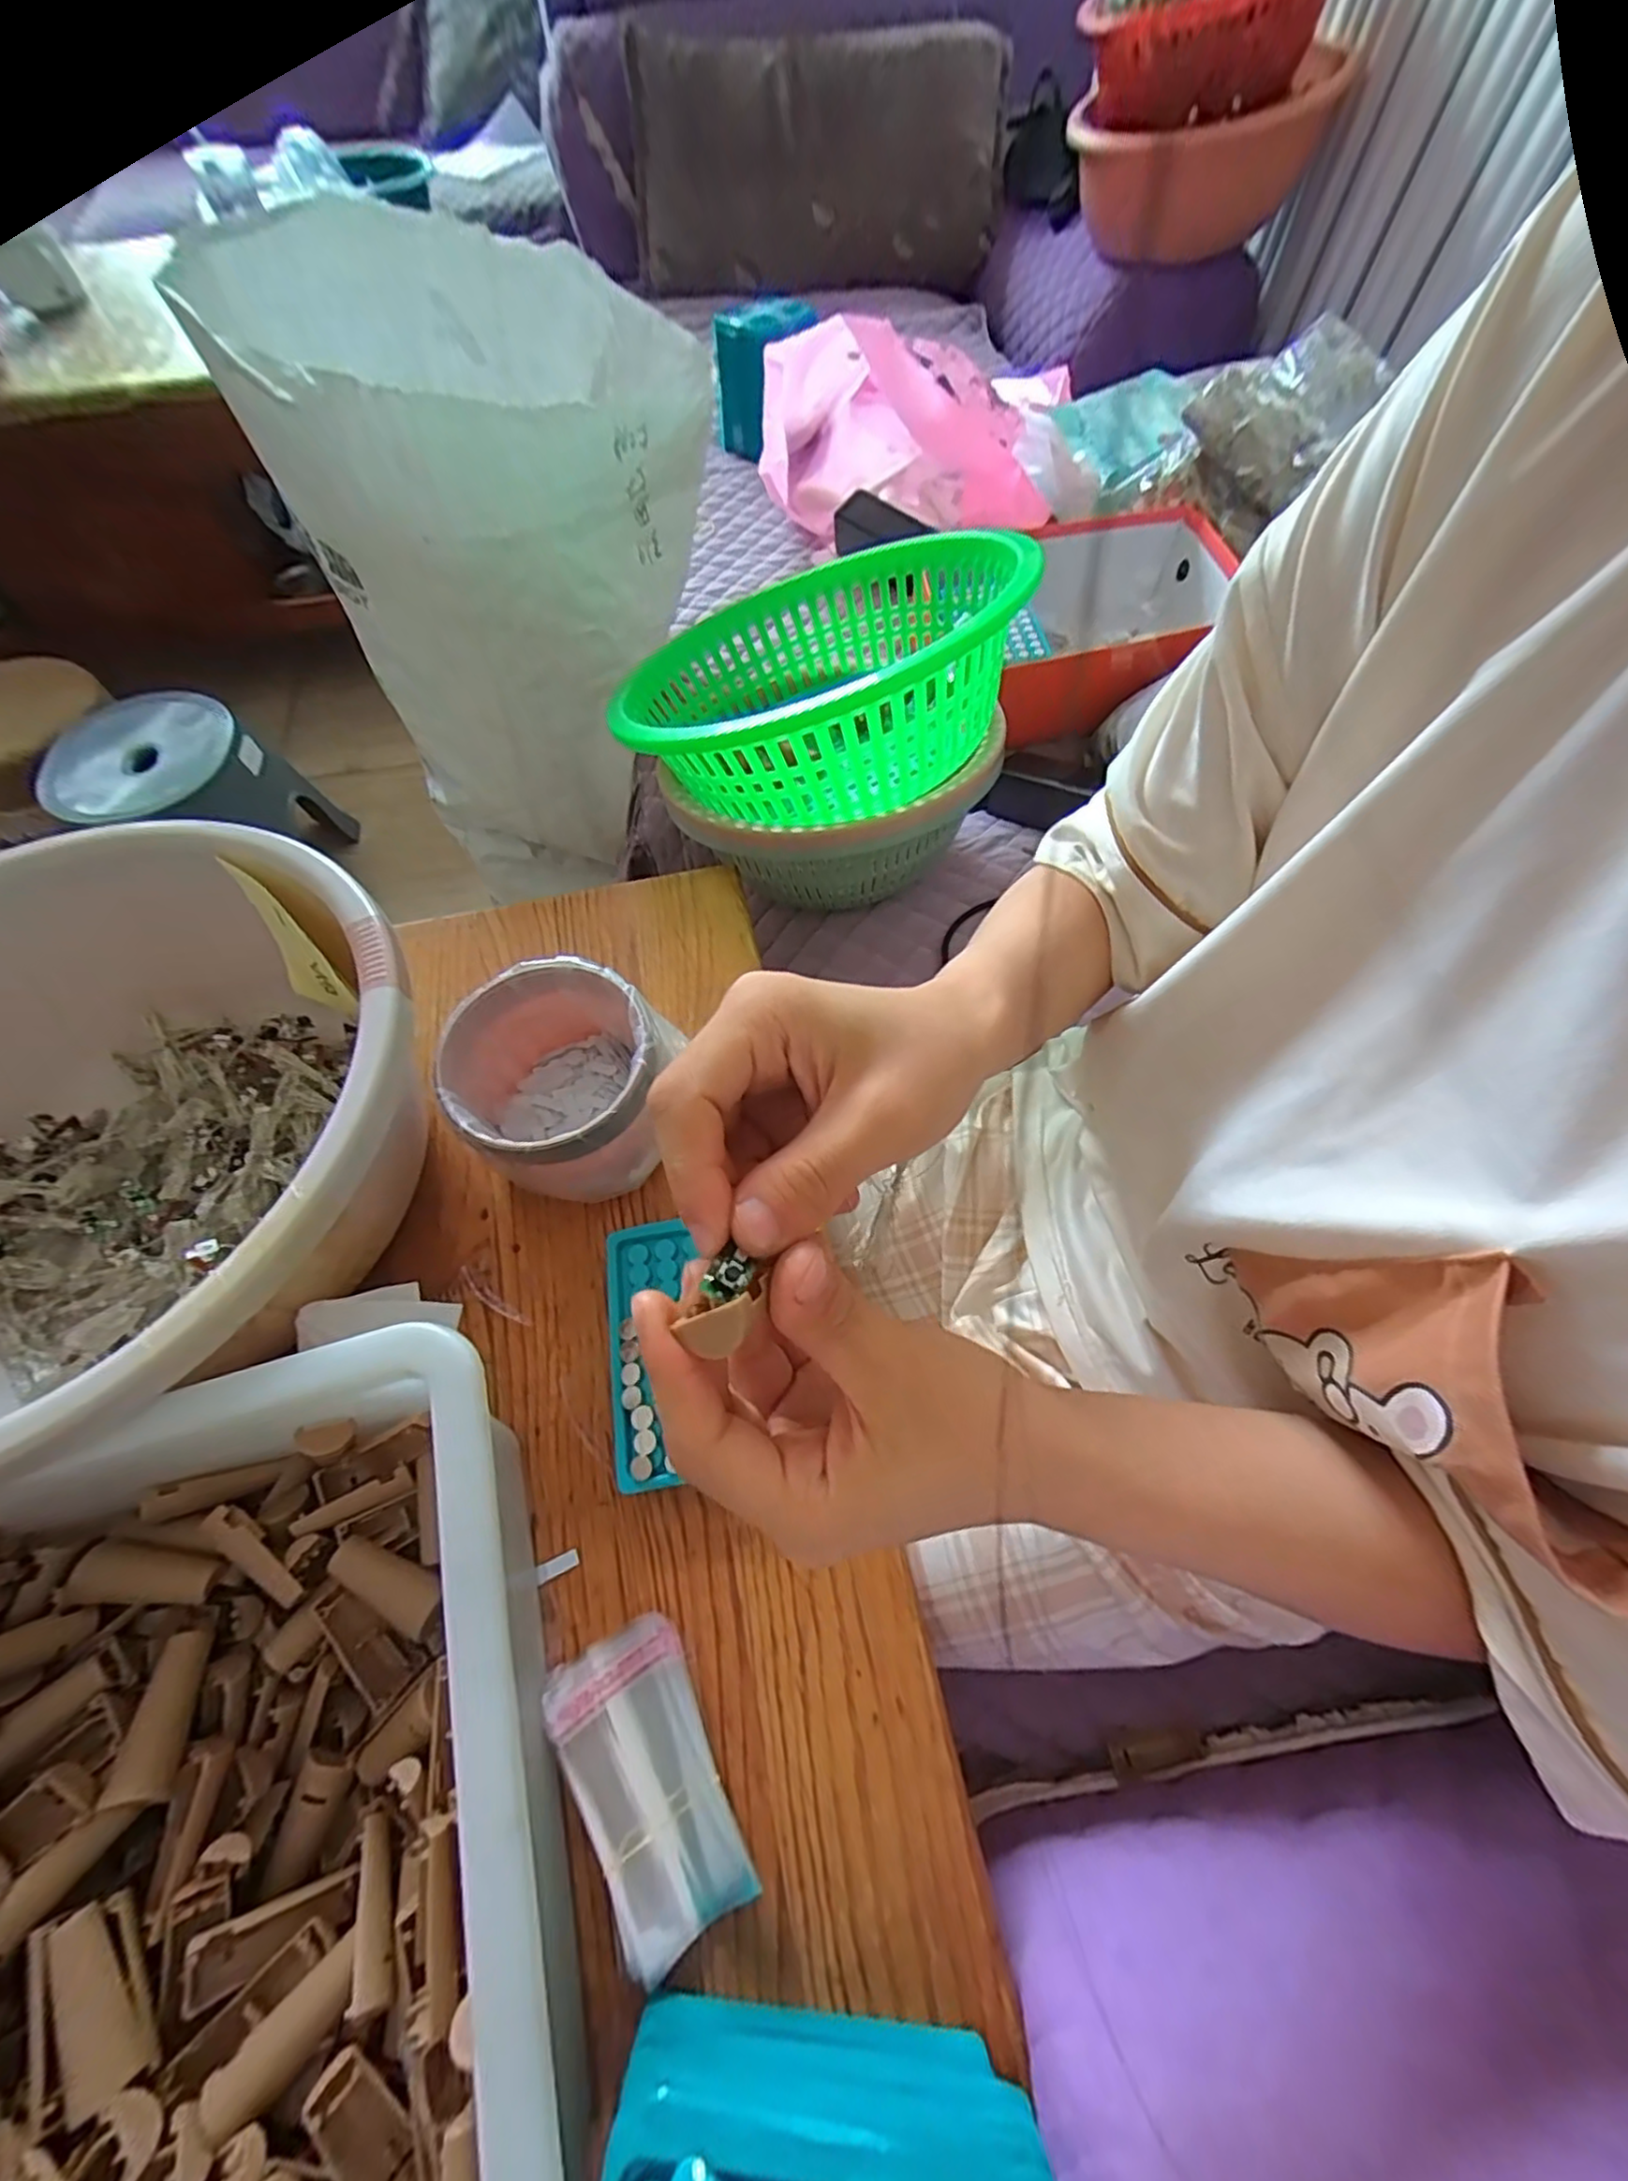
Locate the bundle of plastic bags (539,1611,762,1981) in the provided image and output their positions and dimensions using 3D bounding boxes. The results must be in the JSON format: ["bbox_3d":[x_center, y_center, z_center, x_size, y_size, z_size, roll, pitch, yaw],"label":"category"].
[{"bbox_3d":[-0.073,0.298,0.301,0.059,0.018,0.106,-24,65,-11],"label":"bundle of plastic bags"}]

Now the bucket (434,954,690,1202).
[{"bbox_3d":[-0.144,-0.003,0.408,0.111,0.080,0.120,0,63,1],"label":"bucket"}]

